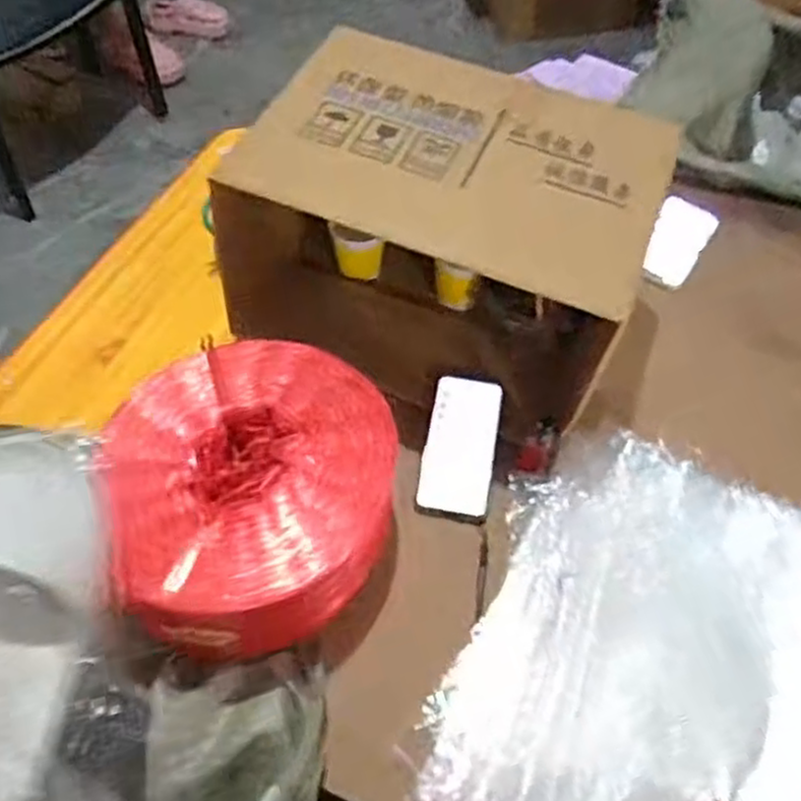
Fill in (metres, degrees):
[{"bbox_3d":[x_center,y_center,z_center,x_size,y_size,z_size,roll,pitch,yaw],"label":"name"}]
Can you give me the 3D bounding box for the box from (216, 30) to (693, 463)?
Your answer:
[{"bbox_3d":[0.052,-0.164,0.857,0.404,0.285,0.305,22,58,12],"label":"box"}]

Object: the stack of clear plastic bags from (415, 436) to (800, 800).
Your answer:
[{"bbox_3d":[0.255,0.266,0.686,0.400,0.047,0.476,21,58,11],"label":"stack of clear plastic bags"}]

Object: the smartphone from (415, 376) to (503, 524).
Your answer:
[{"bbox_3d":[0.066,0.049,0.828,0.076,0.009,0.160,7,66,6],"label":"smartphone"}]

